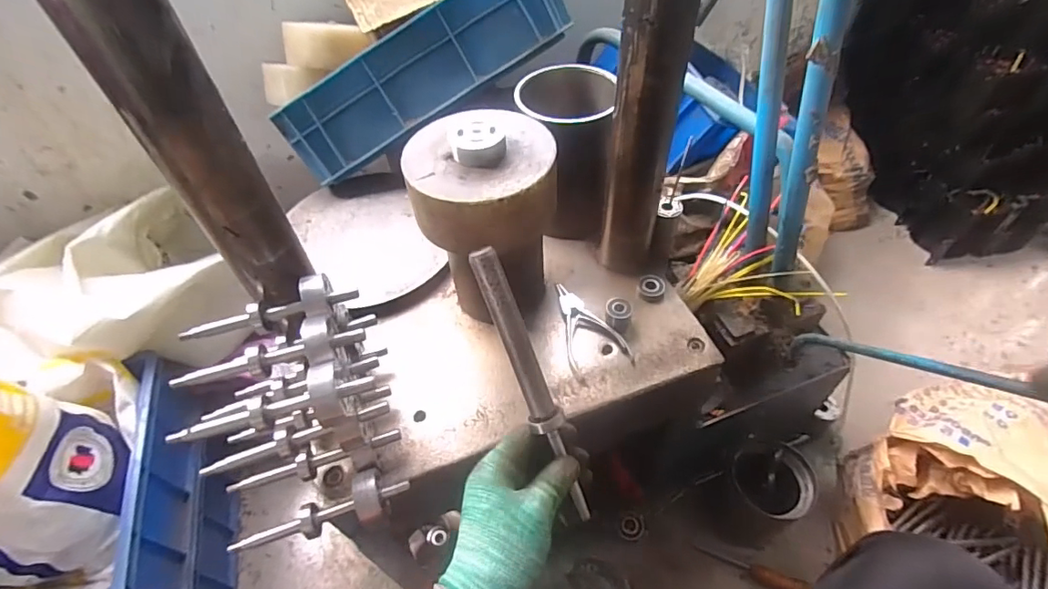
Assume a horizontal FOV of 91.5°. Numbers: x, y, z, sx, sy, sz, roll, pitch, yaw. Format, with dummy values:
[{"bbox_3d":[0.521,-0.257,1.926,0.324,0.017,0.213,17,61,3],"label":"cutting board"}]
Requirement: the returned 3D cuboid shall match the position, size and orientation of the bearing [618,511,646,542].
[{"bbox_3d":[0.183,0.392,0.866,0.052,0.009,0.045,-10,76,-24],"label":"bearing"}]

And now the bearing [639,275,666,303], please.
[{"bbox_3d":[0.163,-0.008,0.644,0.031,0.016,0.029,-2,50,2],"label":"bearing"}]

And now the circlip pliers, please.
[{"bbox_3d":[0.069,0.039,0.610,0.069,0.015,0.128,-21,52,-13],"label":"circlip pliers"}]

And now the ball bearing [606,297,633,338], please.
[{"bbox_3d":[0.114,0.024,0.607,0.032,0.035,0.025,17,54,17],"label":"ball bearing"}]

